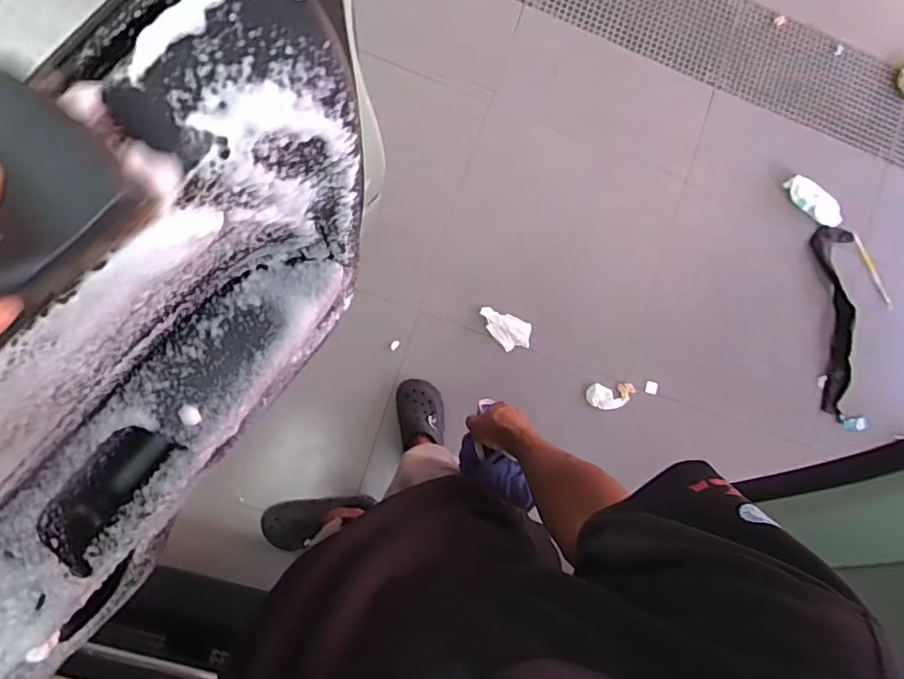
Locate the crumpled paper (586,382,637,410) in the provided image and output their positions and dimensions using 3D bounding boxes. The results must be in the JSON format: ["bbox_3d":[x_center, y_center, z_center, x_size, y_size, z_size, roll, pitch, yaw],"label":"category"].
[{"bbox_3d":[0.452,0.161,1.676,0.144,0.020,0.073,0,88,-9],"label":"crumpled paper"}]

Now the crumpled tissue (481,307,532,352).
[{"bbox_3d":[0.141,-0.025,1.593,0.155,0.068,0.088,27,84,-7],"label":"crumpled tissue"}]

